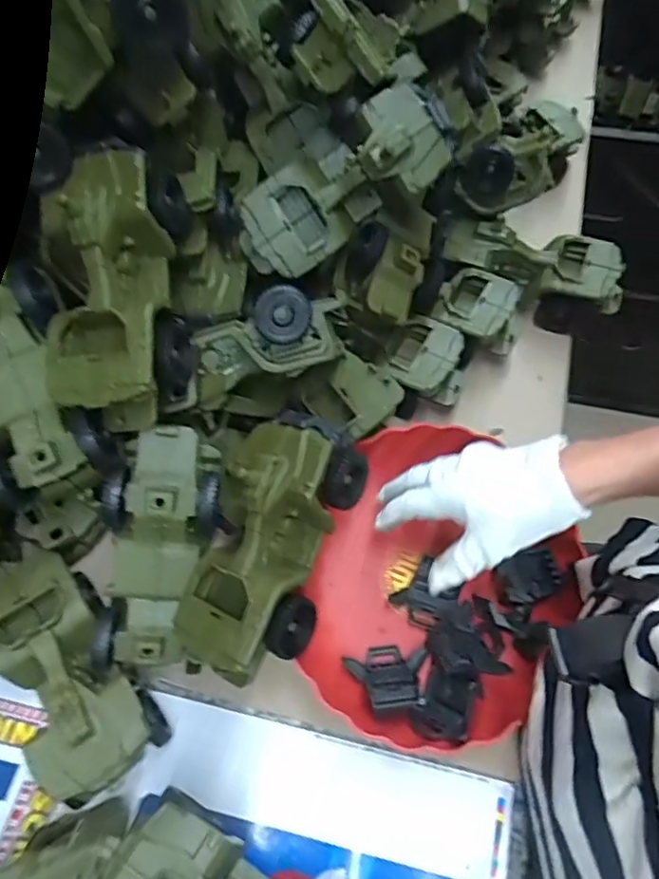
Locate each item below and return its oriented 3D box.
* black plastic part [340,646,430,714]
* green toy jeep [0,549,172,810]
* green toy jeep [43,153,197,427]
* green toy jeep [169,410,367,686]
[{"bbox_3d":[0.046,0.184,0.468,0.063,0.029,0.050,-5,63,-2],"label":"black plastic part"},{"bbox_3d":[-0.193,0.170,0.445,0.083,0.064,0.177,-34,67,-15],"label":"green toy jeep"},{"bbox_3d":[-0.147,-0.104,0.425,0.086,0.088,0.189,1,90,2],"label":"green toy jeep"},{"bbox_3d":[-0.045,0.072,0.425,0.099,0.060,0.187,22,82,11],"label":"green toy jeep"}]

